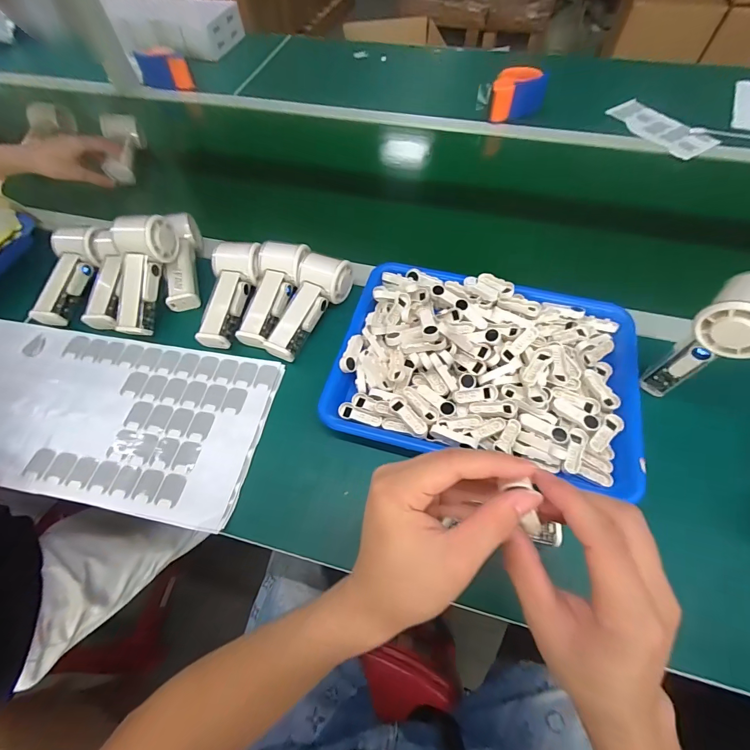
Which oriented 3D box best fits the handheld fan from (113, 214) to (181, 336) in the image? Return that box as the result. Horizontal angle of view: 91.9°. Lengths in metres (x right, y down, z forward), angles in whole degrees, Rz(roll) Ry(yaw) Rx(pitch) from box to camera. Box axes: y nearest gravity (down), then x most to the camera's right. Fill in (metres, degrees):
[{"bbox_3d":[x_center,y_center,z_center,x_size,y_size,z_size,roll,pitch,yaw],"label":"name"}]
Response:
[{"bbox_3d":[-0.312,-0.133,0.476,0.065,0.053,0.159,7,87,6],"label":"handheld fan"}]

